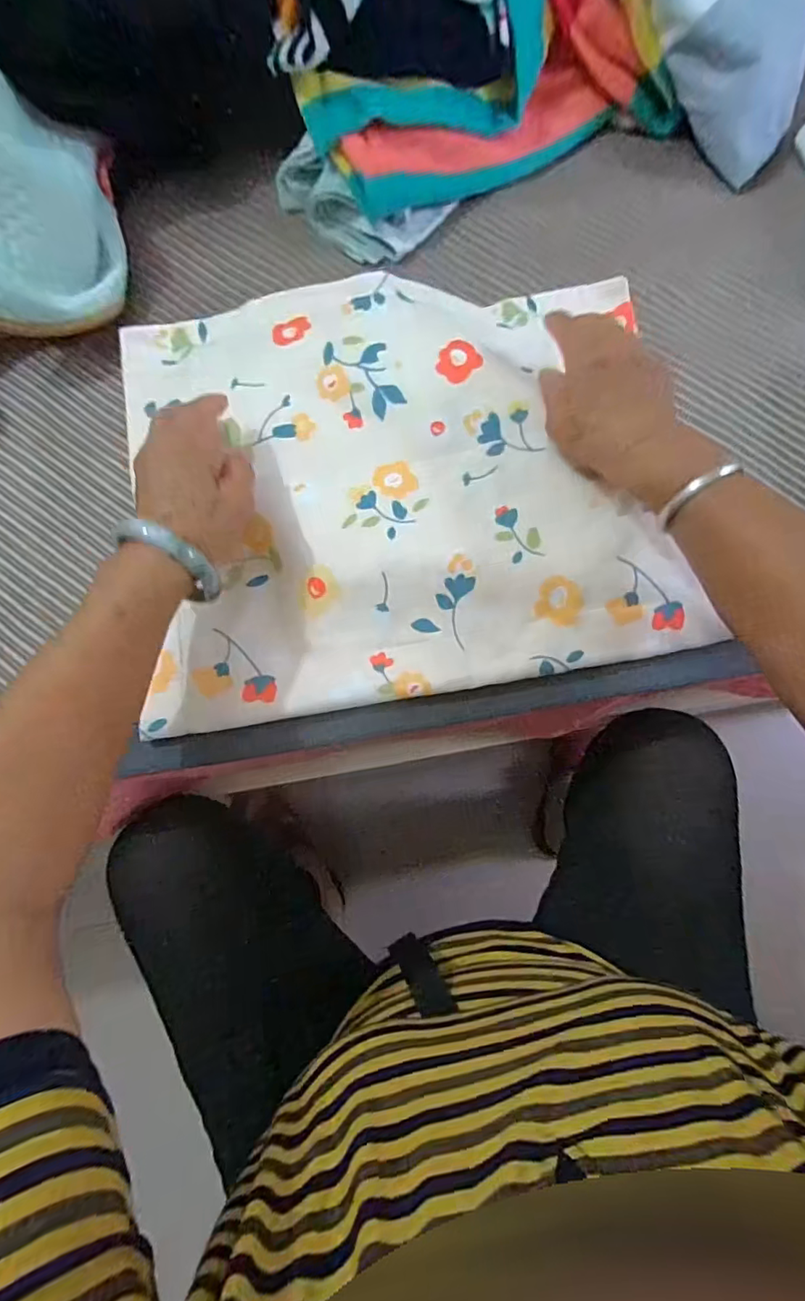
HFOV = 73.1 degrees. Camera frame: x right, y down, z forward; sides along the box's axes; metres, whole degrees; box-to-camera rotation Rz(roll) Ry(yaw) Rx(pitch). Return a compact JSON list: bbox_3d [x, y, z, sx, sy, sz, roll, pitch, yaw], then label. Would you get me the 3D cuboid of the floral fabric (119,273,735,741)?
[{"bbox_3d":[-0.003,-0.138,0.418,0.399,0.041,0.342,-9,76,-4],"label":"floral fabric"}]

